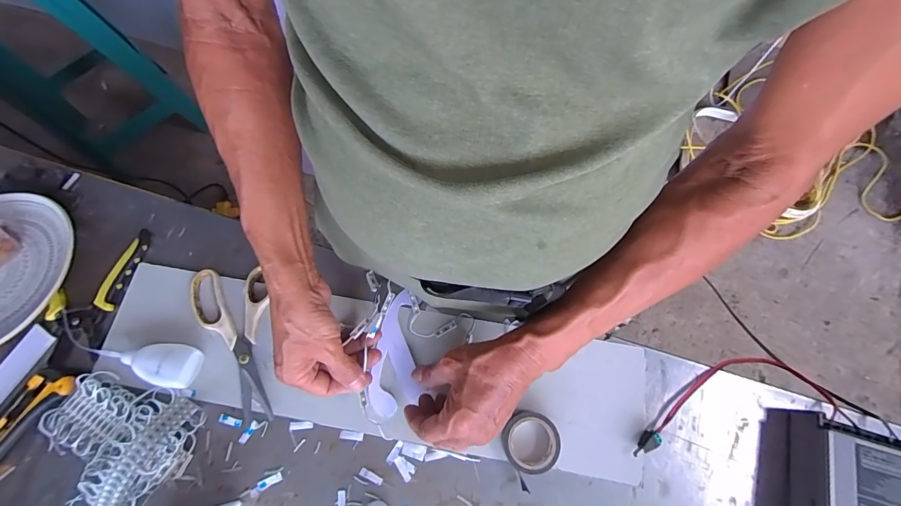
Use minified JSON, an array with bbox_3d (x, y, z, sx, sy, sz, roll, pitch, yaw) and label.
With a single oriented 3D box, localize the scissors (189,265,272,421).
[{"bbox_3d":[-0.253,0.101,0.449,0.086,0.012,0.171,-9,72,-2],"label":"scissors"}]

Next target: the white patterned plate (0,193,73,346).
[{"bbox_3d":[-0.545,0.033,0.460,0.198,0.041,0.182,0,72,1],"label":"white patterned plate"}]

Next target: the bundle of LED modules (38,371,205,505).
[{"bbox_3d":[-0.354,0.195,0.408,0.152,0.031,0.129,23,74,8],"label":"bundle of LED modules"}]

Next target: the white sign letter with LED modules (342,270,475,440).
[{"bbox_3d":[-0.058,0.110,0.421,0.132,0.039,0.145,22,74,8],"label":"white sign letter with LED modules"}]

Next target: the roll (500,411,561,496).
[{"bbox_3d":[0.079,0.198,0.406,0.063,0.024,0.060,0,72,1],"label":"roll"}]

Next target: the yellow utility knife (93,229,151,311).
[{"bbox_3d":[-0.397,0.019,0.479,0.024,0.009,0.102,19,74,7],"label":"yellow utility knife"}]

